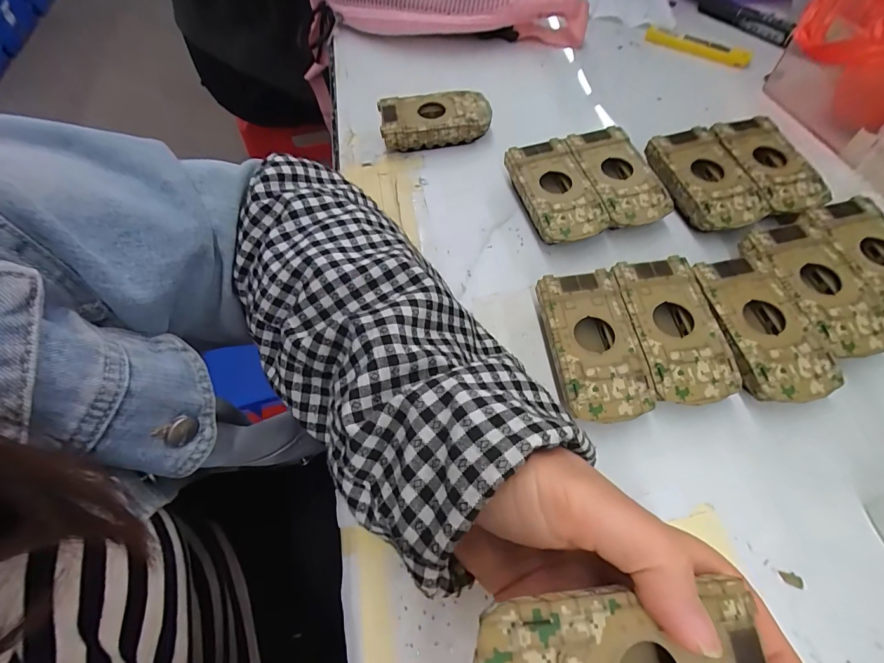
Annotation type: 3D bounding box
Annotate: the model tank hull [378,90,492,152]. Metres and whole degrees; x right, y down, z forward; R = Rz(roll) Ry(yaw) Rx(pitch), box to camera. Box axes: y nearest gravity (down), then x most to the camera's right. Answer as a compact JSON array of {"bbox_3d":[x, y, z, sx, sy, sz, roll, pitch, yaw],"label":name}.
[{"bbox_3d":[-0.005,-0.189,0.363,0.095,0.026,0.046,-10,64,-2],"label":"model tank hull"}]

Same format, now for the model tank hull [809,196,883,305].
[{"bbox_3d":[0.291,-0.045,0.275,0.048,0.020,0.095,-13,64,-3],"label":"model tank hull"}]

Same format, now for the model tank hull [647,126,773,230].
[{"bbox_3d":[0.201,-0.115,0.312,0.052,0.017,0.093,-14,64,-3],"label":"model tank hull"}]

